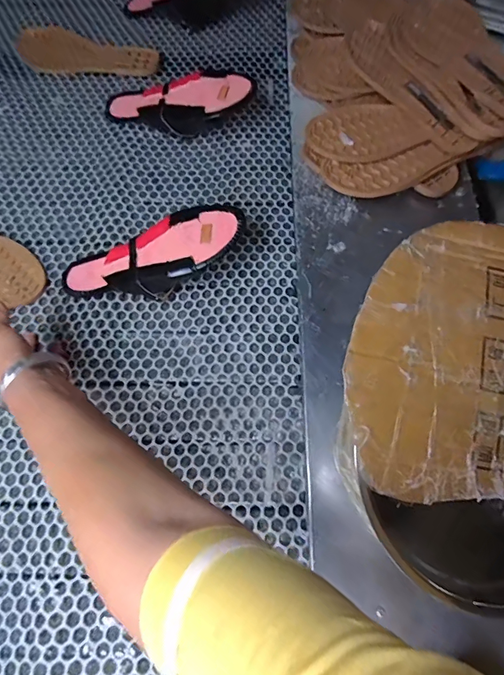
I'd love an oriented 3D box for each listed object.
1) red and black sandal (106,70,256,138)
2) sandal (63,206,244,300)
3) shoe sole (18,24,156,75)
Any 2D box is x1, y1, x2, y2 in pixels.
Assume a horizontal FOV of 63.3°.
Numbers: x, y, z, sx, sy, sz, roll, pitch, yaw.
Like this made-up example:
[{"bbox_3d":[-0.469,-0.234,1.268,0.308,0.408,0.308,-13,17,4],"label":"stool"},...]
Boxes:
[{"bbox_3d":[-0.116,-0.341,0.591,0.229,0.077,0.079,12,68,3],"label":"red and black sandal"},{"bbox_3d":[-0.122,-0.094,0.500,0.245,0.049,0.090,-18,68,12],"label":"sandal"},{"bbox_3d":[-0.271,-0.474,0.675,0.233,0.015,0.092,5,68,0],"label":"shoe sole"}]

